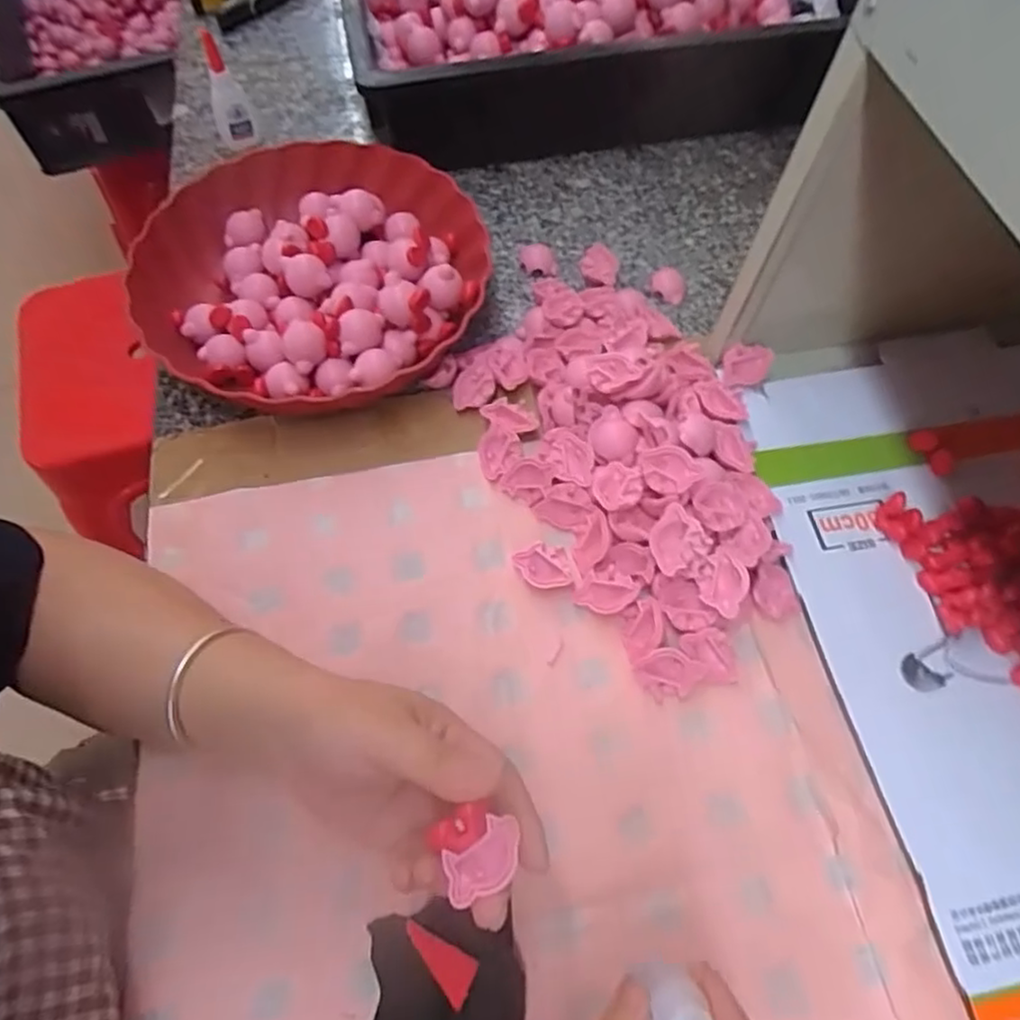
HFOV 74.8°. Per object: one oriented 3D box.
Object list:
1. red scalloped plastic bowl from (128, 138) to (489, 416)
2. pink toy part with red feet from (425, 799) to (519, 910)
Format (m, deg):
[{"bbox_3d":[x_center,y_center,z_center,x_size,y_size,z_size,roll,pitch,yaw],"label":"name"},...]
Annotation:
[{"bbox_3d":[-0.142,-0.167,0.472,0.239,0.047,0.231,1,63,-2],"label":"red scalloped plastic bowl"},{"bbox_3d":[-0.013,0.133,0.260,0.032,0.014,0.030,-27,67,-16],"label":"pink toy part with red feet"}]

